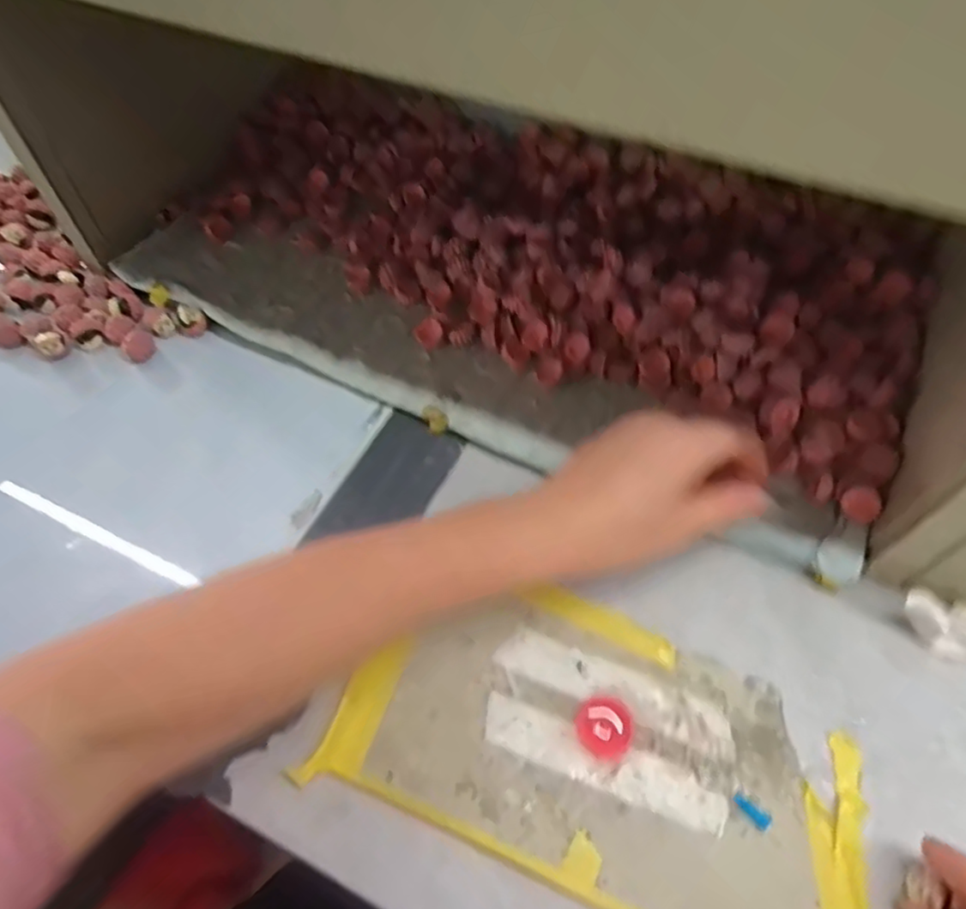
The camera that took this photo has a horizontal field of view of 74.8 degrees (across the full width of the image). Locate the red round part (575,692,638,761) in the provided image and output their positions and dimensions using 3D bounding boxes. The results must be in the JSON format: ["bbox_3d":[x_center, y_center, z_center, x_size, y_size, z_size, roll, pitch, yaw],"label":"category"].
[{"bbox_3d":[0.059,0.132,0.306,0.027,0.005,0.027,-1,55,1],"label":"red round part"}]

